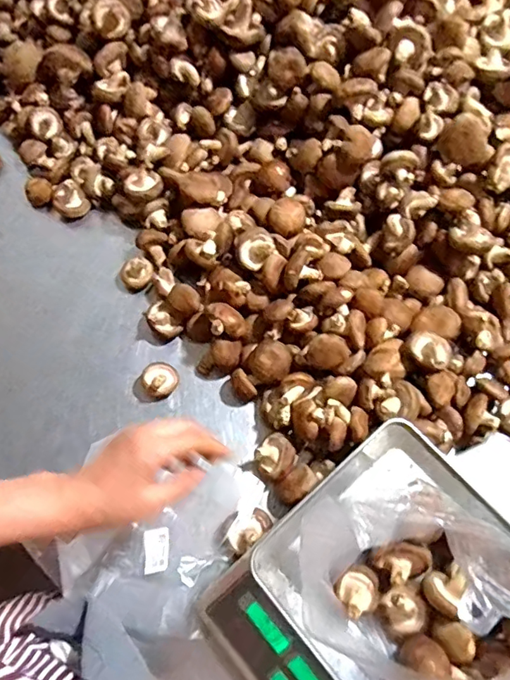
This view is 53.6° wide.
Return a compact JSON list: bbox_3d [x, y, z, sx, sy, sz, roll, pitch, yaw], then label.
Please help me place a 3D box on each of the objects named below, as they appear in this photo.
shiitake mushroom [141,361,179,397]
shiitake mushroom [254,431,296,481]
[{"bbox_3d":[-0.127,0.053,0.678,0.044,0.033,0.039,-34,73,-13],"label":"shiitake mushroom"},{"bbox_3d":[0.026,0.149,0.643,0.049,0.041,0.048,0,69,-1],"label":"shiitake mushroom"}]

